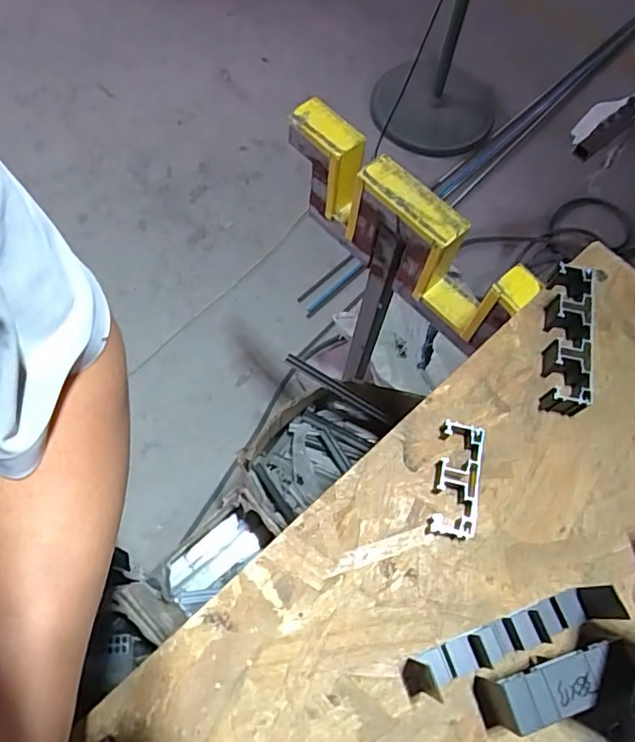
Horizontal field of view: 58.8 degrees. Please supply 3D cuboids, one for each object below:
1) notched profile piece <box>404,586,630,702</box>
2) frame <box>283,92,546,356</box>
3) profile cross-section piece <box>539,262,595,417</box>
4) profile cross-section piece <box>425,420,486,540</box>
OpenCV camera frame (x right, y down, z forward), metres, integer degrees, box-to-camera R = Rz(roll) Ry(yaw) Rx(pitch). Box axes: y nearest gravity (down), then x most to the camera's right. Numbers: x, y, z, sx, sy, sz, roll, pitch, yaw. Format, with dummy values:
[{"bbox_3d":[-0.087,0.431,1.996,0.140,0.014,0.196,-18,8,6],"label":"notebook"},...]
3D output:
[{"bbox_3d":[0.136,0.190,0.397,0.150,0.042,0.026,-19,70,-10],"label":"notched profile piece"},{"bbox_3d":[0.091,-0.158,0.635,0.043,0.125,0.324,-41,75,-17],"label":"frame"},{"bbox_3d":[0.223,-0.029,0.499,0.036,0.038,0.131,13,67,3],"label":"profile cross-section piece"},{"bbox_3d":[0.112,0.087,0.450,0.036,0.020,0.090,13,67,3],"label":"profile cross-section piece"}]

